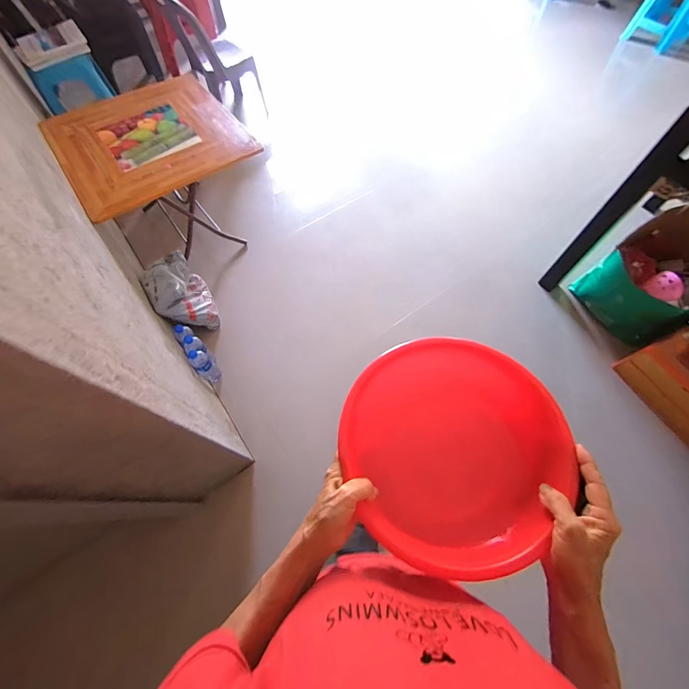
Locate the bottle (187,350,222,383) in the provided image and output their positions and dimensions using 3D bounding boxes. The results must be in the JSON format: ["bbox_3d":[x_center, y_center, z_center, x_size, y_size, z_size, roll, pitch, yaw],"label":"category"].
[{"bbox_3d":[-0.550,0.080,1.318,0.061,0.229,0.077,42,71,18],"label":"bottle"}]

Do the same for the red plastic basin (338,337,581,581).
[{"bbox_3d":[0.134,0.133,0.432,0.270,0.073,0.268,0,65,0],"label":"red plastic basin"}]

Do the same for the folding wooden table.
[{"bbox_3d":[-0.762,-0.726,1.504,0.678,0.444,0.701,-31,68,-14],"label":"folding wooden table"}]

